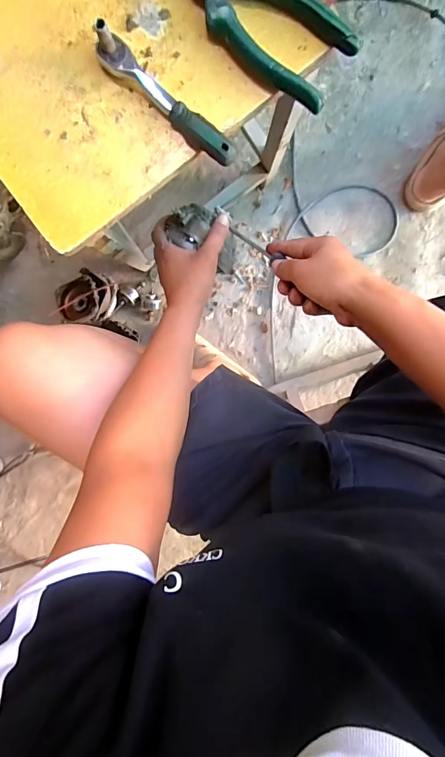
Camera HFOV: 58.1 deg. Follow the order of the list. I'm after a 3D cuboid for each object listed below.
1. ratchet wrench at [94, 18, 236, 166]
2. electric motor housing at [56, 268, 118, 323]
[{"bbox_3d":[-0.048,-0.243,0.350,0.144,0.045,0.023,41,99,-1],"label":"ratchet wrench"},{"bbox_3d":[-0.268,-0.162,0.798,0.102,0.082,0.098,1,98,5],"label":"electric motor housing"}]

